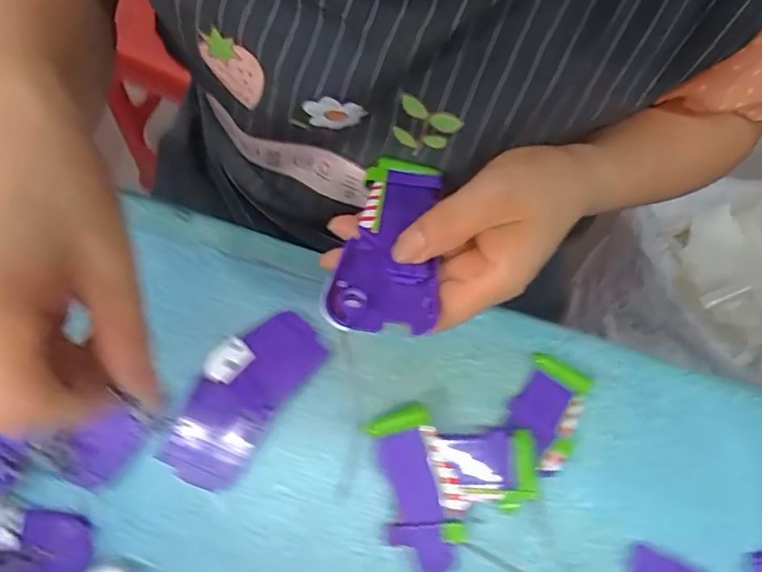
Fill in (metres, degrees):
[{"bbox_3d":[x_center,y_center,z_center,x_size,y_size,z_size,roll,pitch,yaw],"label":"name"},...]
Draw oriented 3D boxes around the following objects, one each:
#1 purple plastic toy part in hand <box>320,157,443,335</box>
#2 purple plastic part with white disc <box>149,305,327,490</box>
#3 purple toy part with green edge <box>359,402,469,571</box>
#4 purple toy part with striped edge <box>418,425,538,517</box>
[{"bbox_3d":[0.006,-0.024,0.272,0.049,0.010,0.117,11,50,3],"label":"purple plastic toy part in hand"},{"bbox_3d":[-0.084,0.063,0.314,0.053,0.010,0.109,34,73,8],"label":"purple plastic part with white disc"},{"bbox_3d":[0.021,0.116,0.298,0.044,0.008,0.090,-18,75,9],"label":"purple toy part with green edge"},{"bbox_3d":[0.056,0.104,0.298,0.062,0.019,0.044,1,72,-3],"label":"purple toy part with striped edge"}]

